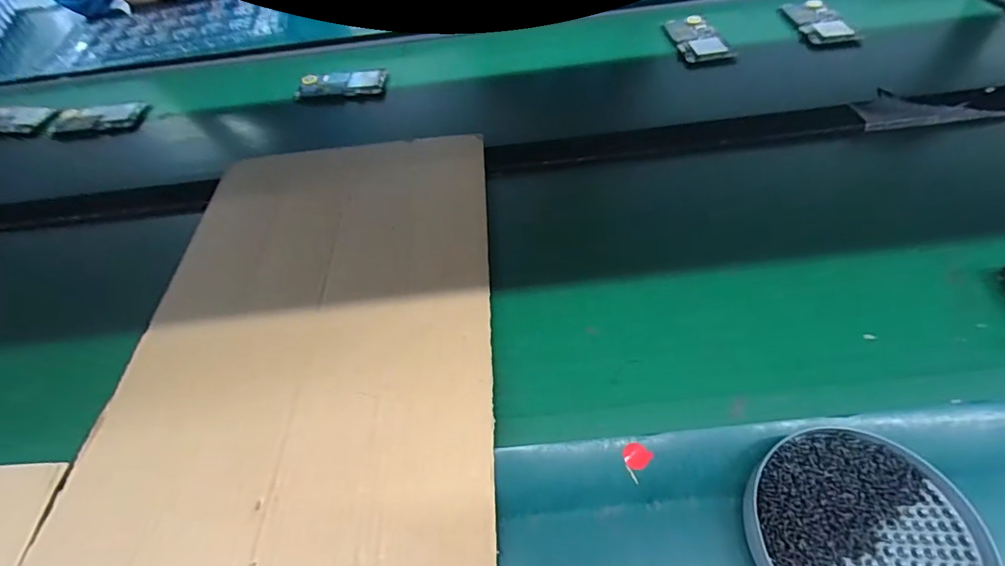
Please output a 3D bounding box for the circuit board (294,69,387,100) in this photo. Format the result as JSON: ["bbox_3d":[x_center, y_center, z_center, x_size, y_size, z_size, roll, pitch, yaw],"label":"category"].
[{"bbox_3d":[-0.218,-0.271,0.637,0.119,0.009,0.050,-2,51,5],"label":"circuit board"}]

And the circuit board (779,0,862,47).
[{"bbox_3d":[0.427,-0.352,0.633,0.063,0.012,0.115,-7,51,0],"label":"circuit board"}]

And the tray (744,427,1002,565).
[{"bbox_3d":[0.198,0.140,0.259,0.112,0.023,0.111,-3,51,4],"label":"tray"}]

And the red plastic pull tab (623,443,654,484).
[{"bbox_3d":[0.085,0.113,0.301,0.017,0.004,0.022,32,61,27],"label":"red plastic pull tab"}]

